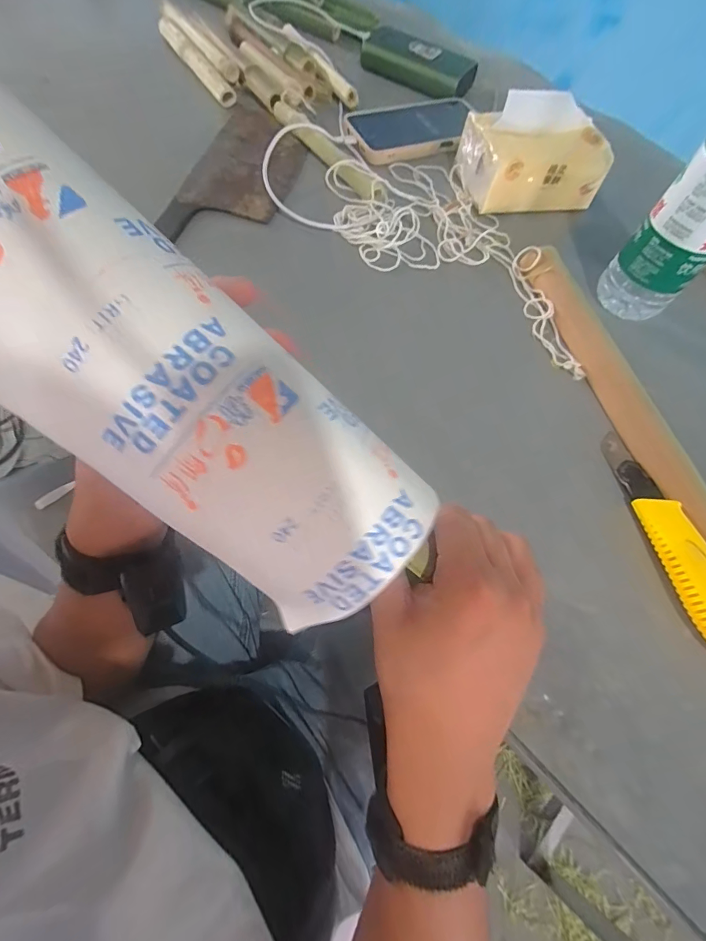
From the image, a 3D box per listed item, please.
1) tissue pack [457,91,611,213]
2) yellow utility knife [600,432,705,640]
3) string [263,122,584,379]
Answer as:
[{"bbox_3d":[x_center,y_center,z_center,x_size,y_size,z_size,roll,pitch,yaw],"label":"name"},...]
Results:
[{"bbox_3d":[0.184,-0.324,0.404,0.135,0.077,0.077,-8,66,-9],"label":"tissue pack"},{"bbox_3d":[0.221,0.045,0.269,0.035,0.024,0.168,-9,66,-9],"label":"yellow utility knife"},{"bbox_3d":[0.082,-0.246,0.399,0.351,0.029,0.176,31,66,9],"label":"string"}]

